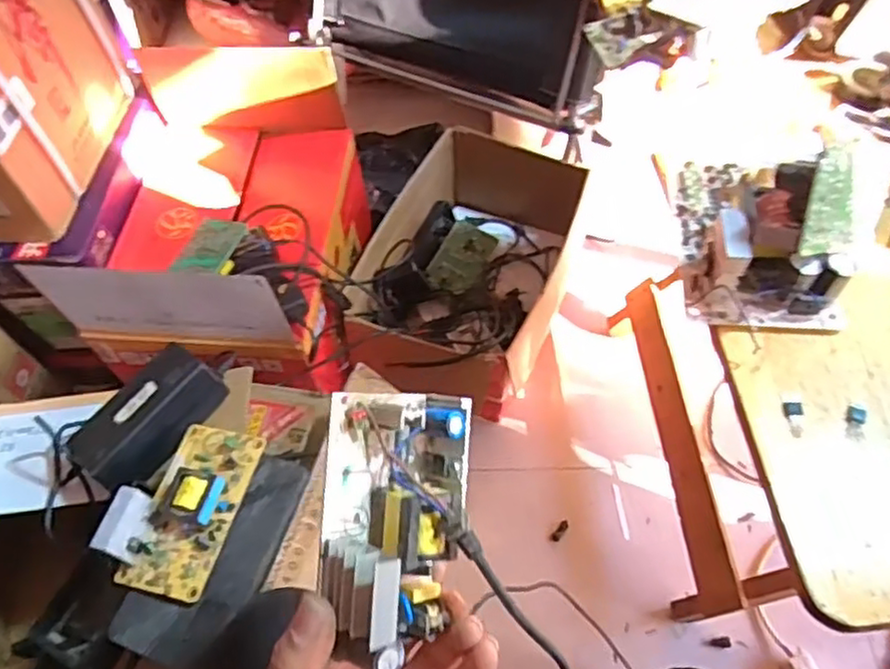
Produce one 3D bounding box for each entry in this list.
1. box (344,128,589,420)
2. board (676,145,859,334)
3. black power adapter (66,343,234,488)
[{"bbox_3d":[0.046,-0.105,1.084,0.279,0.164,0.470,14,60,12],"label":"box"},{"bbox_3d":[0.238,-0.090,0.482,0.117,0.110,0.141,4,58,7],"label":"board"},{"bbox_3d":[-0.306,0.085,0.712,0.088,0.032,0.151,32,65,21],"label":"black power adapter"}]

